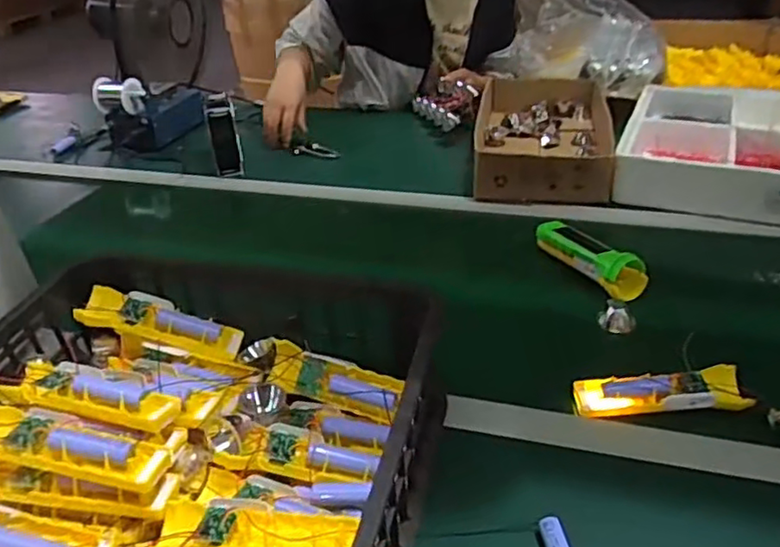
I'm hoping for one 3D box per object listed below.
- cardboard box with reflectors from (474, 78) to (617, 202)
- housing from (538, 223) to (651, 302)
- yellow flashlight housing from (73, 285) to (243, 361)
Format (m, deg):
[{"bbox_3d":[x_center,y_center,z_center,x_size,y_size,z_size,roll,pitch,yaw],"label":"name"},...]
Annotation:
[{"bbox_3d":[0.272,-0.256,1.176,0.225,0.087,0.425,4,35,11],"label":"cardboard box with reflectors"},{"bbox_3d":[0.257,-0.024,0.851,0.053,0.047,0.181,-16,36,-17],"label":"housing"},{"bbox_3d":[-0.232,0.049,0.673,0.160,0.023,0.054,18,36,-3],"label":"yellow flashlight housing"}]

